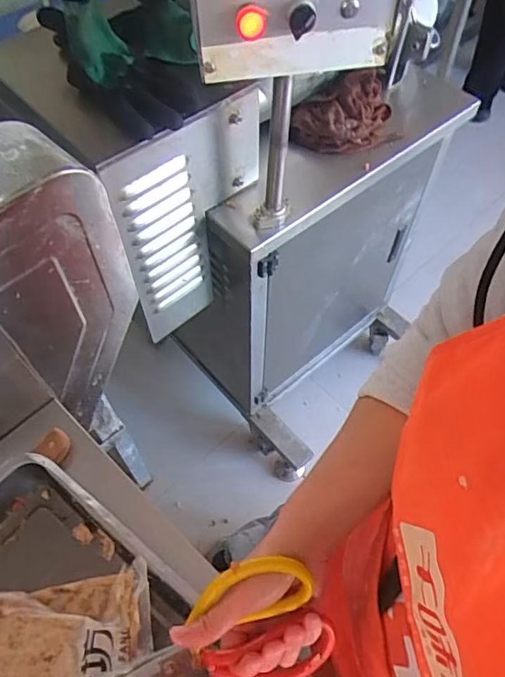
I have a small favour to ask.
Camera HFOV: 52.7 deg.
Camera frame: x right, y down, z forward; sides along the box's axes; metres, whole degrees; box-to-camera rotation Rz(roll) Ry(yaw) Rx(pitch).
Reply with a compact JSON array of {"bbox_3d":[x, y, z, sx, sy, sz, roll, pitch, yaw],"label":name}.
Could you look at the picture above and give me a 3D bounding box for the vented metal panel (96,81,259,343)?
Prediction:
[{"bbox_3d":[-0.086,-0.172,0.792,0.246,0.376,0.013,-37,65,-21],"label":"vented metal panel"}]

